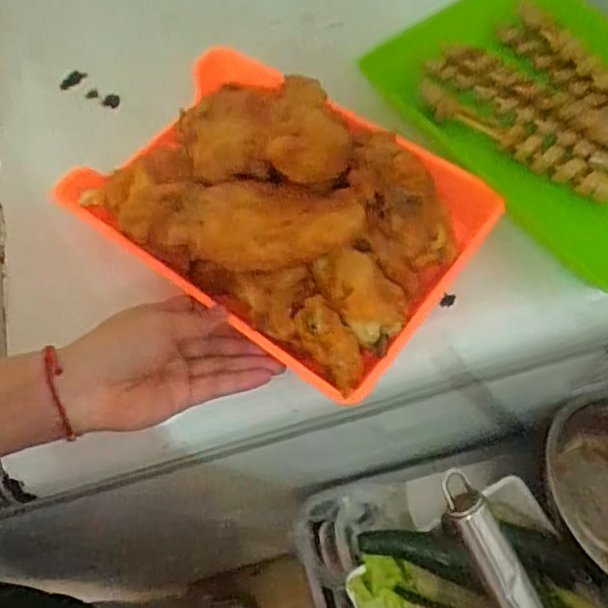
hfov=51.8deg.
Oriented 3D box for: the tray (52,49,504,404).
[{"bbox_3d":[-0.022,-0.088,0.465,0.288,0.089,0.187,35,66,17],"label":"tray"}]

